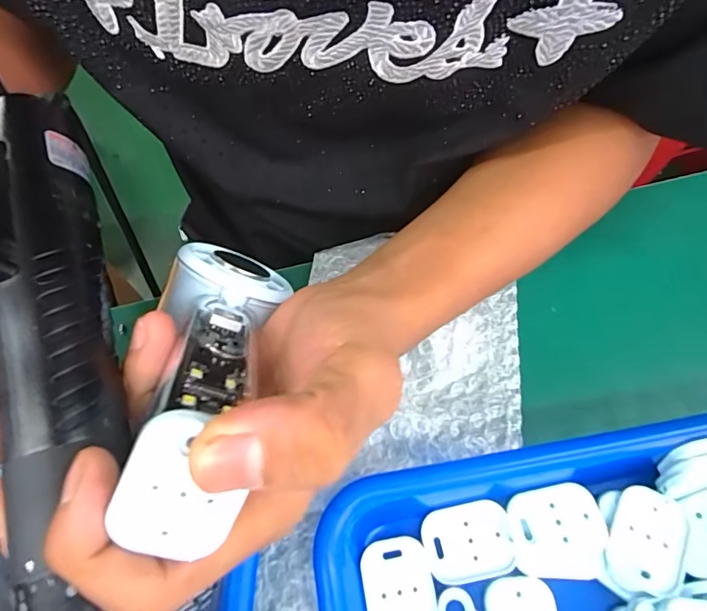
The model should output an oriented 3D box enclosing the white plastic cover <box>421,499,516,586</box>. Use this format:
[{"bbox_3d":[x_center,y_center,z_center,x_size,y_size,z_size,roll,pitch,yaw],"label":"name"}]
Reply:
[{"bbox_3d":[0.051,0.105,0.201,0.038,0.004,0.030,-10,64,-3],"label":"white plastic cover"}]

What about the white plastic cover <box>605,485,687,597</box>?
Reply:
[{"bbox_3d":[0.126,0.102,0.195,0.028,0.009,0.040,24,67,13],"label":"white plastic cover"}]

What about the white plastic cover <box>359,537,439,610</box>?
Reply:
[{"bbox_3d":[0.020,0.122,0.194,0.030,0.004,0.039,-11,64,-3],"label":"white plastic cover"}]

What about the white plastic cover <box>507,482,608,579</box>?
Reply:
[{"bbox_3d":[0.089,0.099,0.199,0.039,0.004,0.036,-5,64,-1],"label":"white plastic cover"}]

